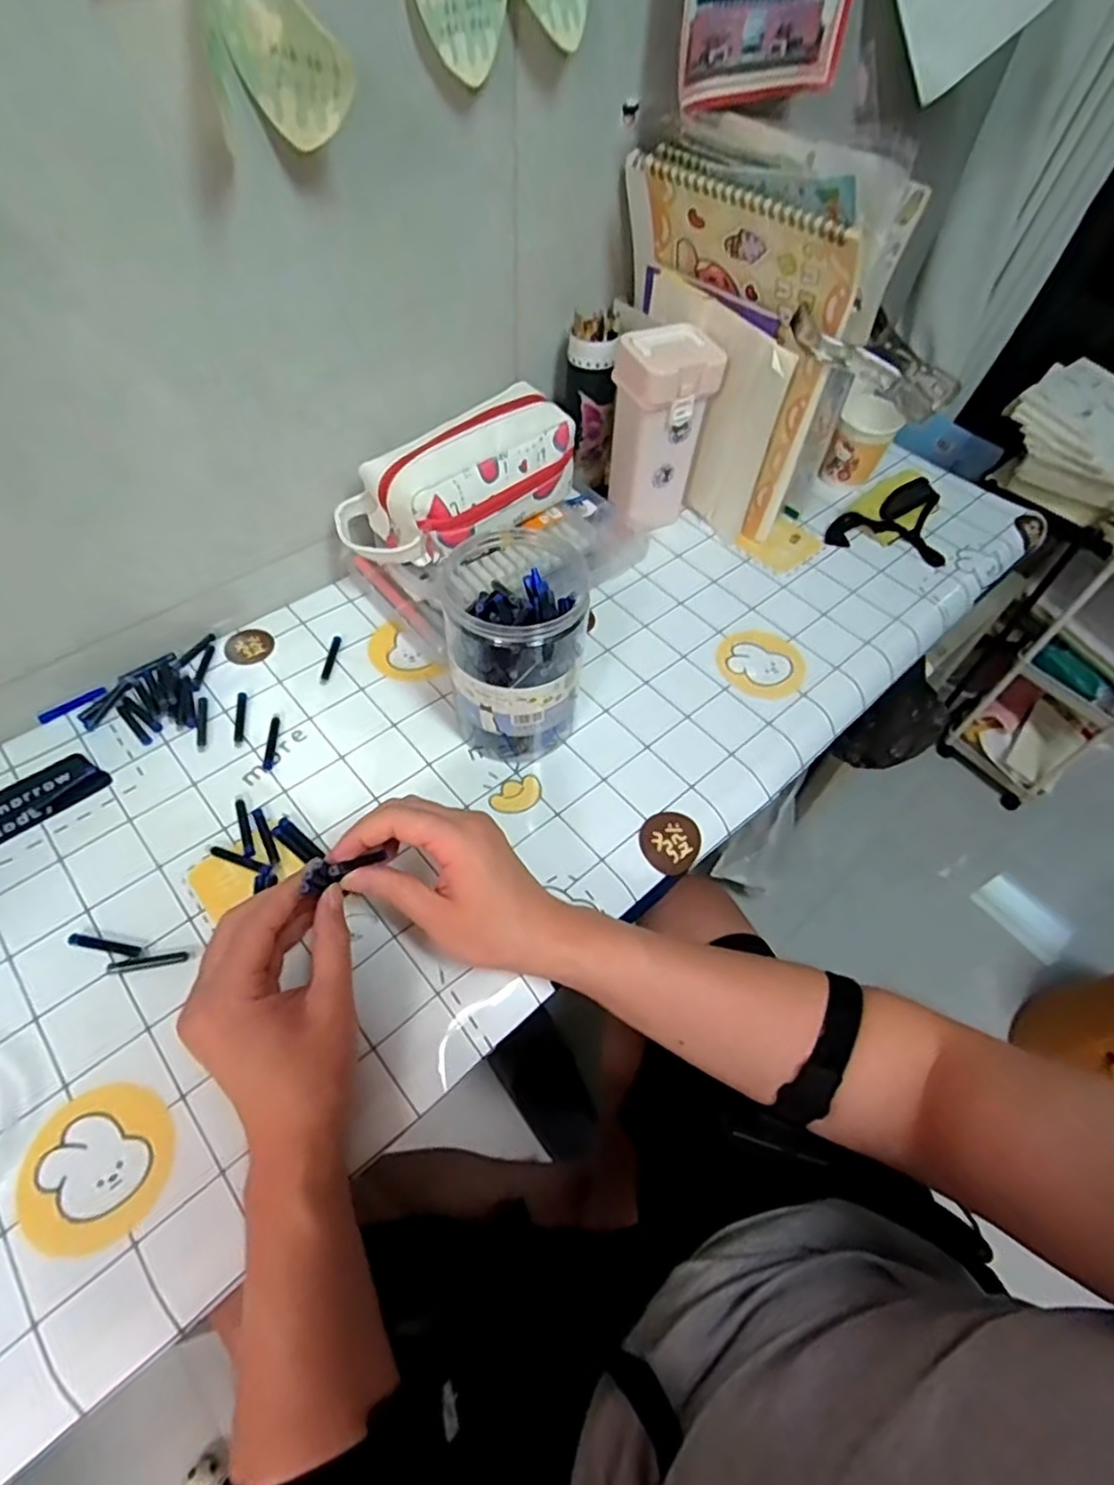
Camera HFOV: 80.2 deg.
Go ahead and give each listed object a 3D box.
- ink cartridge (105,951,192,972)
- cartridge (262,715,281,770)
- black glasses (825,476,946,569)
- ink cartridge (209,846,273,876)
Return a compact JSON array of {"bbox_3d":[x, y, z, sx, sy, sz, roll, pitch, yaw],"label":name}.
[{"bbox_3d":[-0.258,0.138,0.418,0.047,0.004,0.008,-6,56,-8],"label":"ink cartridge"},{"bbox_3d":[-0.225,-0.001,0.521,0.009,0.004,0.049,-1,56,-5],"label":"cartridge"},{"bbox_3d":[0.351,-0.240,0.698,0.122,0.043,0.086,10,55,3],"label":"black glasses"},{"bbox_3d":[-0.223,0.083,0.464,0.048,0.004,0.007,18,56,8],"label":"ink cartridge"}]

